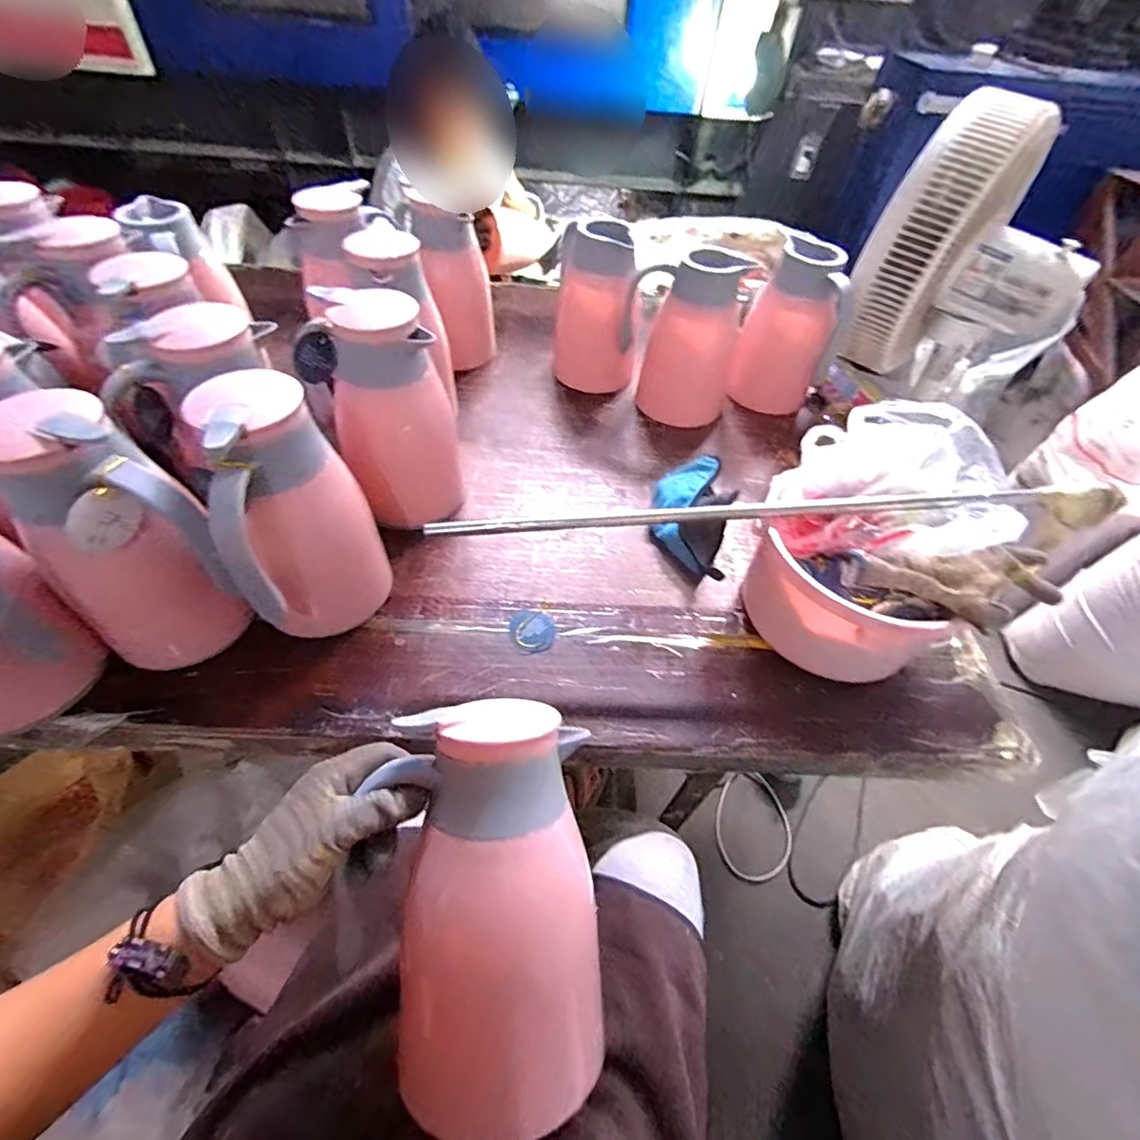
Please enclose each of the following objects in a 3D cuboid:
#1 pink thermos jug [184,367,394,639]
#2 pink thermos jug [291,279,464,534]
[{"bbox_3d":[-0.246,-0.039,0.511,0.117,0.248,0.132,-15,54,-18],"label":"pink thermos jug"},{"bbox_3d":[-0.206,-0.170,0.620,0.136,0.249,0.127,-20,56,-21],"label":"pink thermos jug"}]

